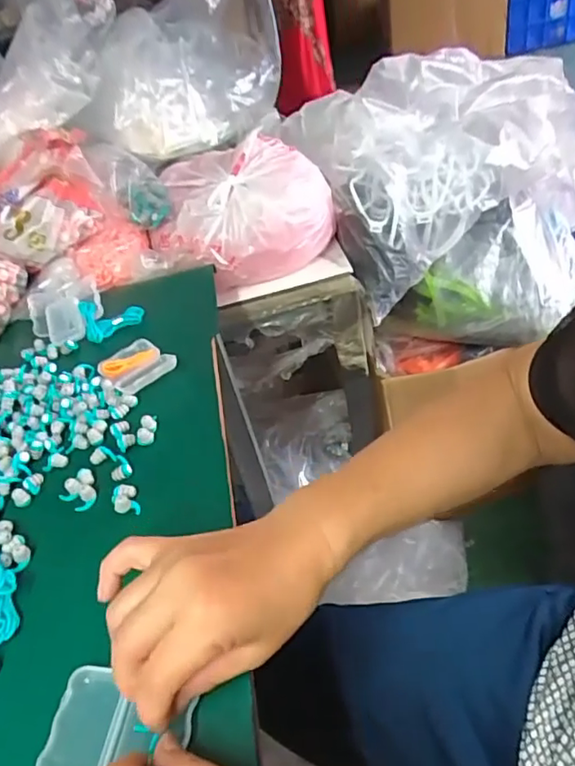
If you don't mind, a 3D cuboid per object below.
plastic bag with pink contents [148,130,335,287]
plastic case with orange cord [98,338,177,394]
[{"bbox_3d":[-0.066,-0.241,0.769,0.241,0.118,0.212,-16,41,-3],"label":"plastic bag with pink contents"},{"bbox_3d":[-0.142,-0.019,0.524,0.057,0.018,0.078,-34,45,-22],"label":"plastic case with orange cord"}]

